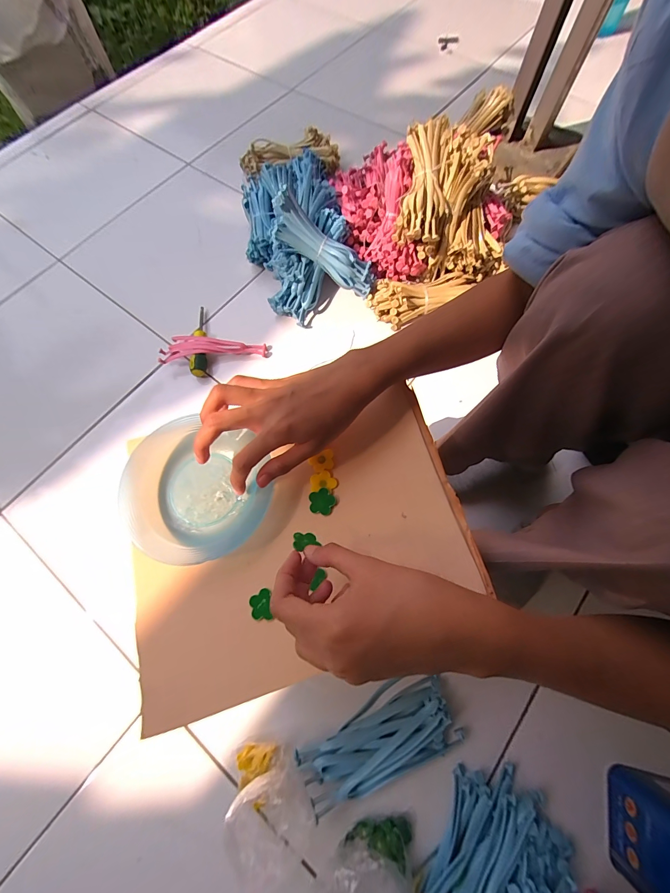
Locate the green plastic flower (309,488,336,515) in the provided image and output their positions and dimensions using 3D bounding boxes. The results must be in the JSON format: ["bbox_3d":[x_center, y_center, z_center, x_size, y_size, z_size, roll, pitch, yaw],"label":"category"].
[{"bbox_3d":[-0.012,0.049,0.304,0.023,0.004,0.022,-1,70,2],"label":"green plastic flower"}]

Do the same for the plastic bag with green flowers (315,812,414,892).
[{"bbox_3d":[0.035,0.486,0.377,0.116,0.063,0.100,-4,70,0],"label":"plastic bag with green flowers"}]

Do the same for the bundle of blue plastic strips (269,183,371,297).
[{"bbox_3d":[-0.022,-0.361,0.627,0.220,0.058,0.077,31,71,-22],"label":"bundle of blue plastic strips"}]

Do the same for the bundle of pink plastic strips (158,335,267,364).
[{"bbox_3d":[-0.230,-0.180,0.645,0.191,0.031,0.054,-1,70,2],"label":"bundle of pink plastic strips"}]

